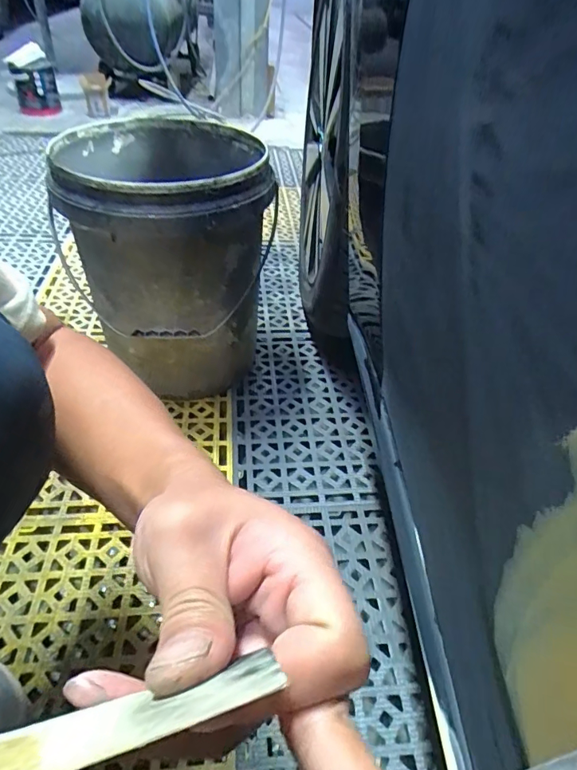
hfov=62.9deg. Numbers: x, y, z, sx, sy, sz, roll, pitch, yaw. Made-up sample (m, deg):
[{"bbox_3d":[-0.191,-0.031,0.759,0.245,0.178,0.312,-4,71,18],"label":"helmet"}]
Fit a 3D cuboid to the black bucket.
[{"bbox_3d":[-0.170,-0.192,0.727,0.259,0.319,0.284,-4,43,-8],"label":"black bucket"}]

